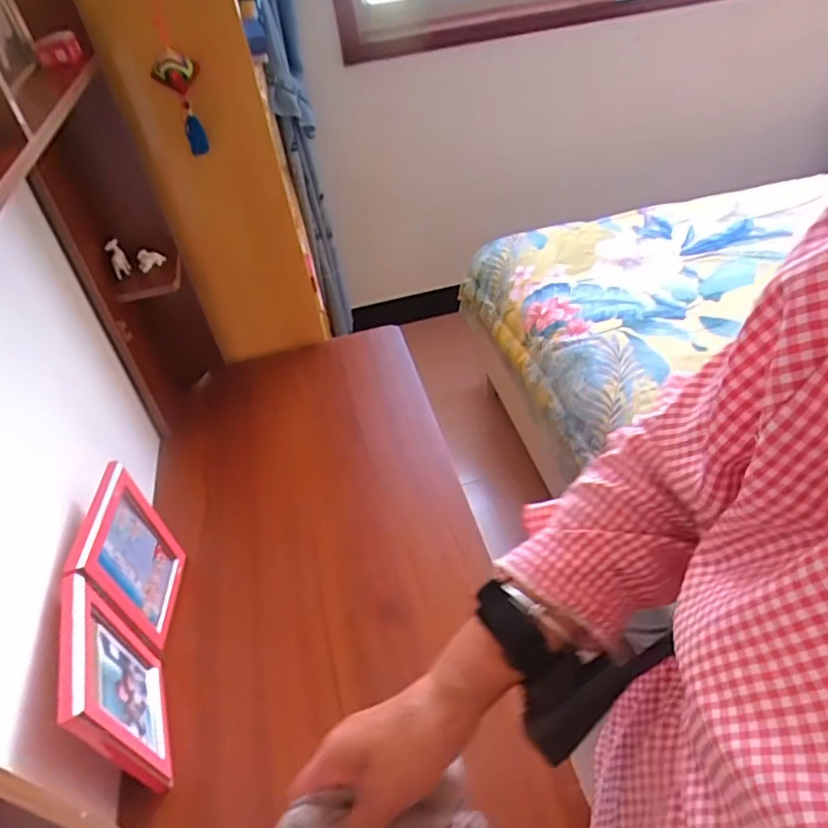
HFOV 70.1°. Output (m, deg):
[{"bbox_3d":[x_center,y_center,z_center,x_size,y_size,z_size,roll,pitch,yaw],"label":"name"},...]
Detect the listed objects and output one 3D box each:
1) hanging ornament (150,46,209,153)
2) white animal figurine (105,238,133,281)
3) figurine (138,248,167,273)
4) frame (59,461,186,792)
[{"bbox_3d":[-0.312,-0.424,0.812,0.056,0.130,0.052,-15,43,-8],"label":"hanging ornament"},{"bbox_3d":[-0.447,-0.234,0.891,0.025,0.065,0.022,-19,0,-12],"label":"white animal figurine"},{"bbox_3d":[-0.408,-0.241,0.913,0.039,0.030,0.016,-33,48,-25],"label":"figurine"},{"bbox_3d":[-0.311,0.223,0.643,0.040,0.191,0.292,-13,43,-6],"label":"frame"}]

